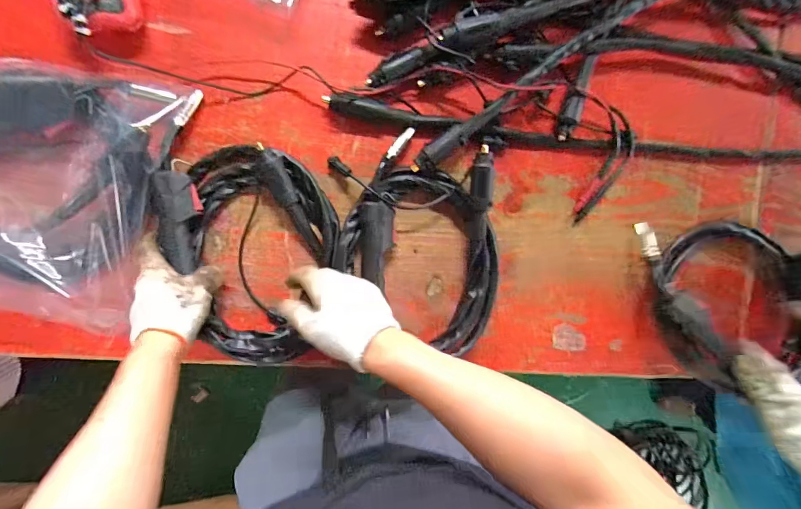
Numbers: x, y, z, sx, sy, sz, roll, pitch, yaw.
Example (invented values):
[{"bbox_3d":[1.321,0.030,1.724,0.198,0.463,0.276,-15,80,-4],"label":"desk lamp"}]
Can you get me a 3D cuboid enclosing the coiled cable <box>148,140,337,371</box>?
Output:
[{"bbox_3d":[-0.189,-0.011,0.546,0.209,0.071,0.311,-23,98,-4],"label":"coiled cable"}]

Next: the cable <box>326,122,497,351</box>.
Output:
[{"bbox_3d":[0.025,-0.012,0.587,0.233,0.050,0.320,-10,95,-6],"label":"cable"}]

